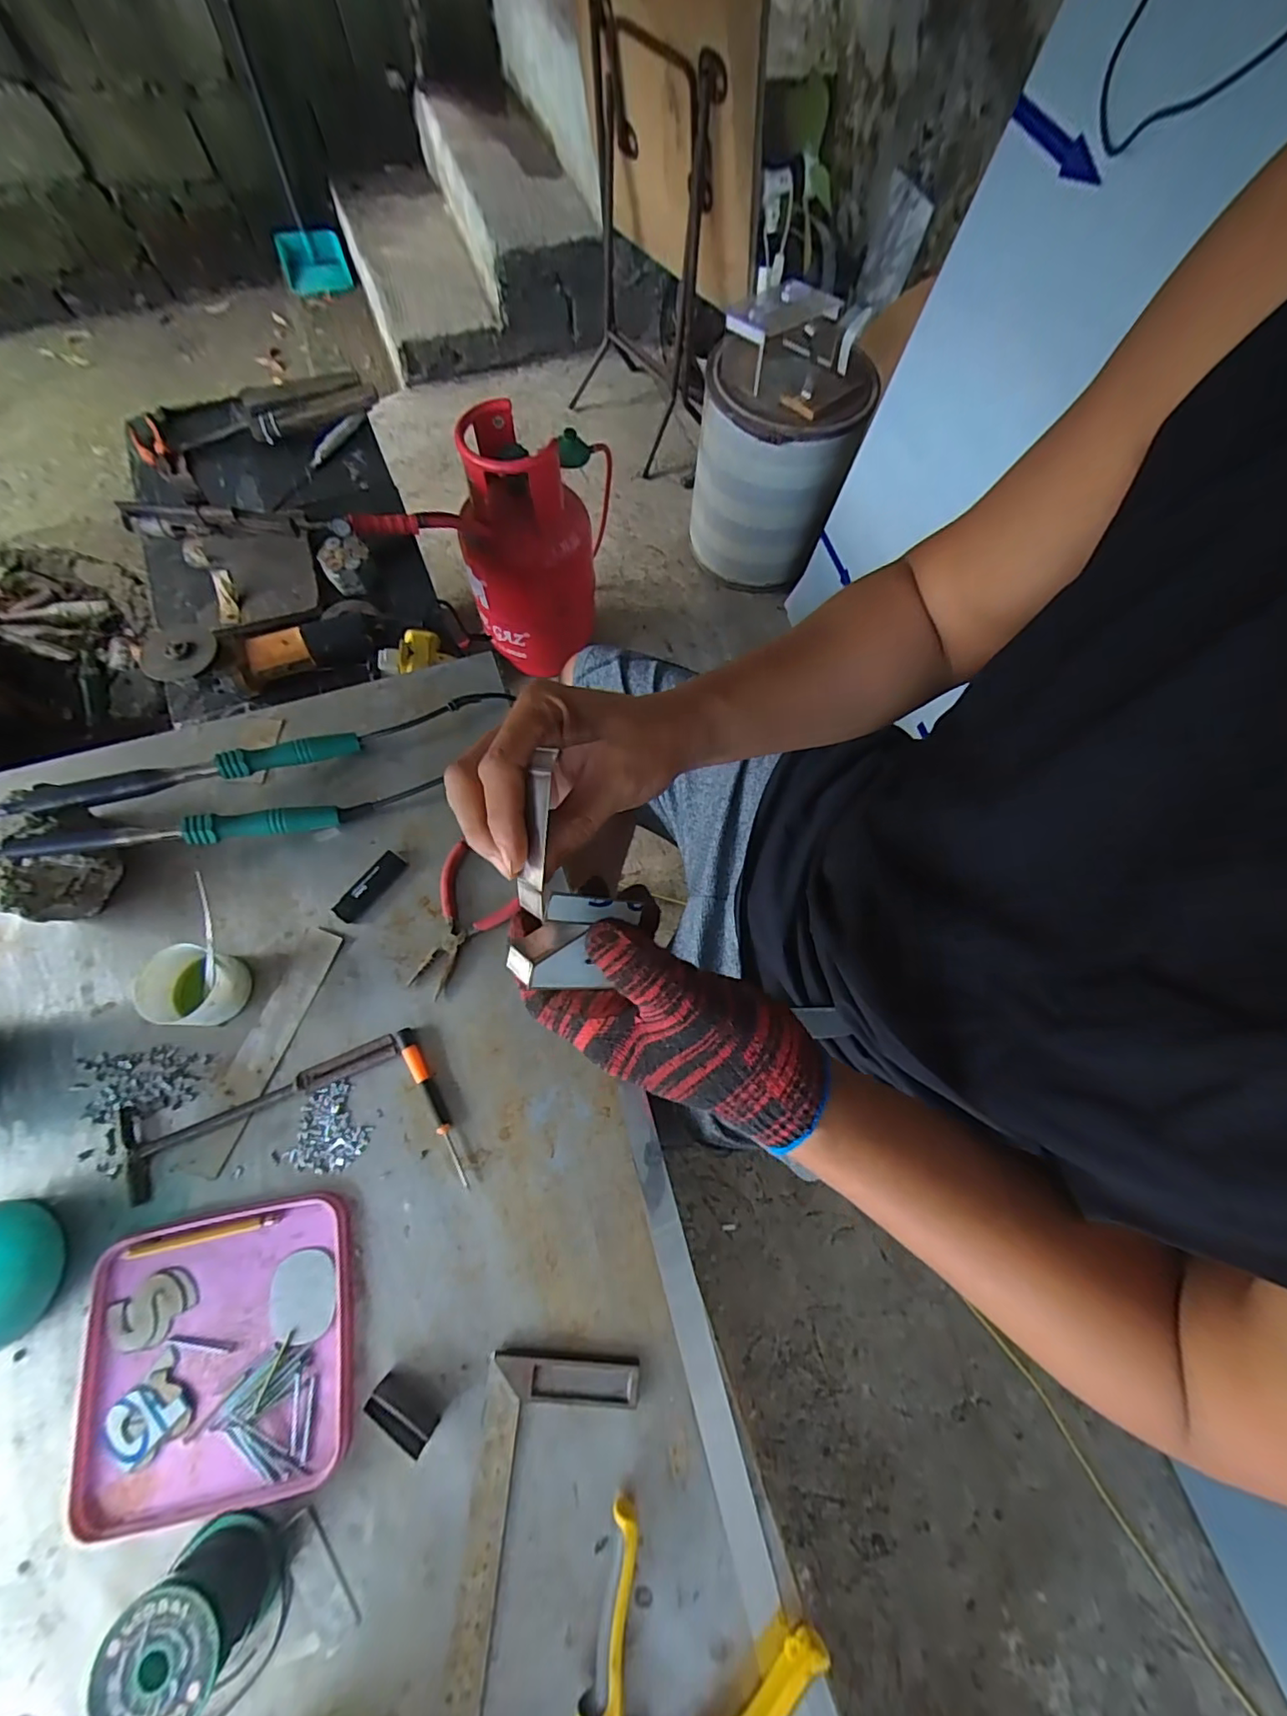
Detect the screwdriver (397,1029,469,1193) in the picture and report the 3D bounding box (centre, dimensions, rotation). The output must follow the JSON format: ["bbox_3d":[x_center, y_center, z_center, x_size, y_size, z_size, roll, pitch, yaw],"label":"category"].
[{"bbox_3d":[-0.181,0.212,0.490,0.013,0.011,0.141,-28,73,-11],"label":"screwdriver"}]

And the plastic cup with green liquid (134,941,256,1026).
[{"bbox_3d":[-0.393,0.114,0.501,0.070,0.052,0.064,0,70,-1],"label":"plastic cup with green liquid"}]

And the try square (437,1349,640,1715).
[{"bbox_3d":[-0.071,0.493,0.394,0.112,0.011,0.237,5,70,0],"label":"try square"}]

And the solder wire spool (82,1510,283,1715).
[{"bbox_3d":[-0.288,0.486,0.360,0.066,0.063,0.072,0,70,-1],"label":"solder wire spool"}]

